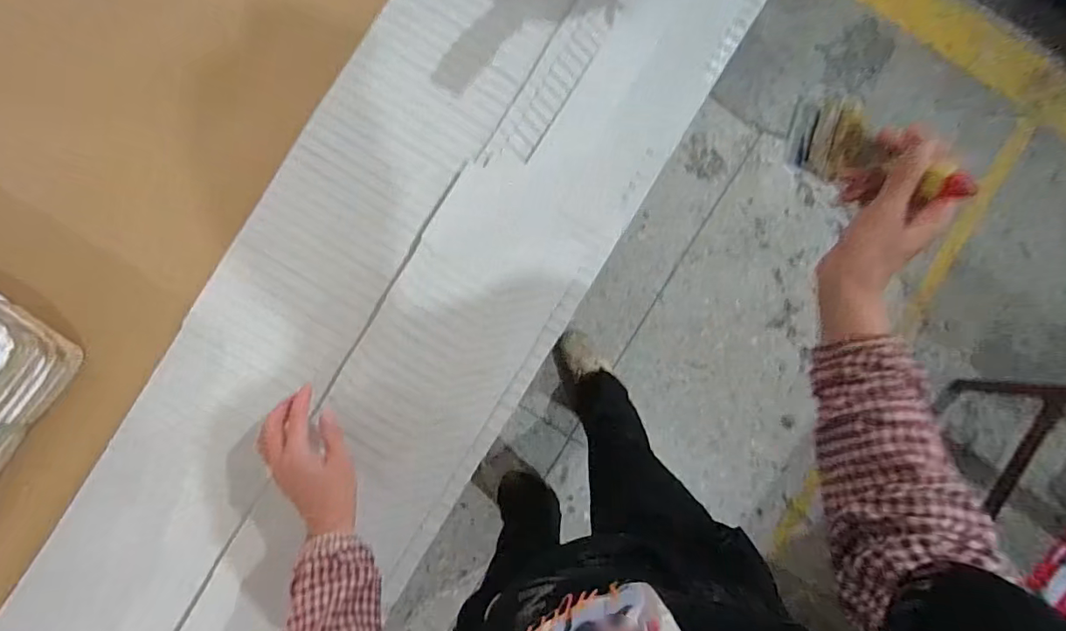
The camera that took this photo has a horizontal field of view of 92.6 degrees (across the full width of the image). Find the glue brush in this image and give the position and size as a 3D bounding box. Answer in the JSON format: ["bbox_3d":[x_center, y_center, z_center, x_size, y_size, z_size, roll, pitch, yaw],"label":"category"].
[{"bbox_3d":[0.283,-0.141,0.435,0.025,0.195,0.064,-19,125,-2],"label":"glue brush"}]

